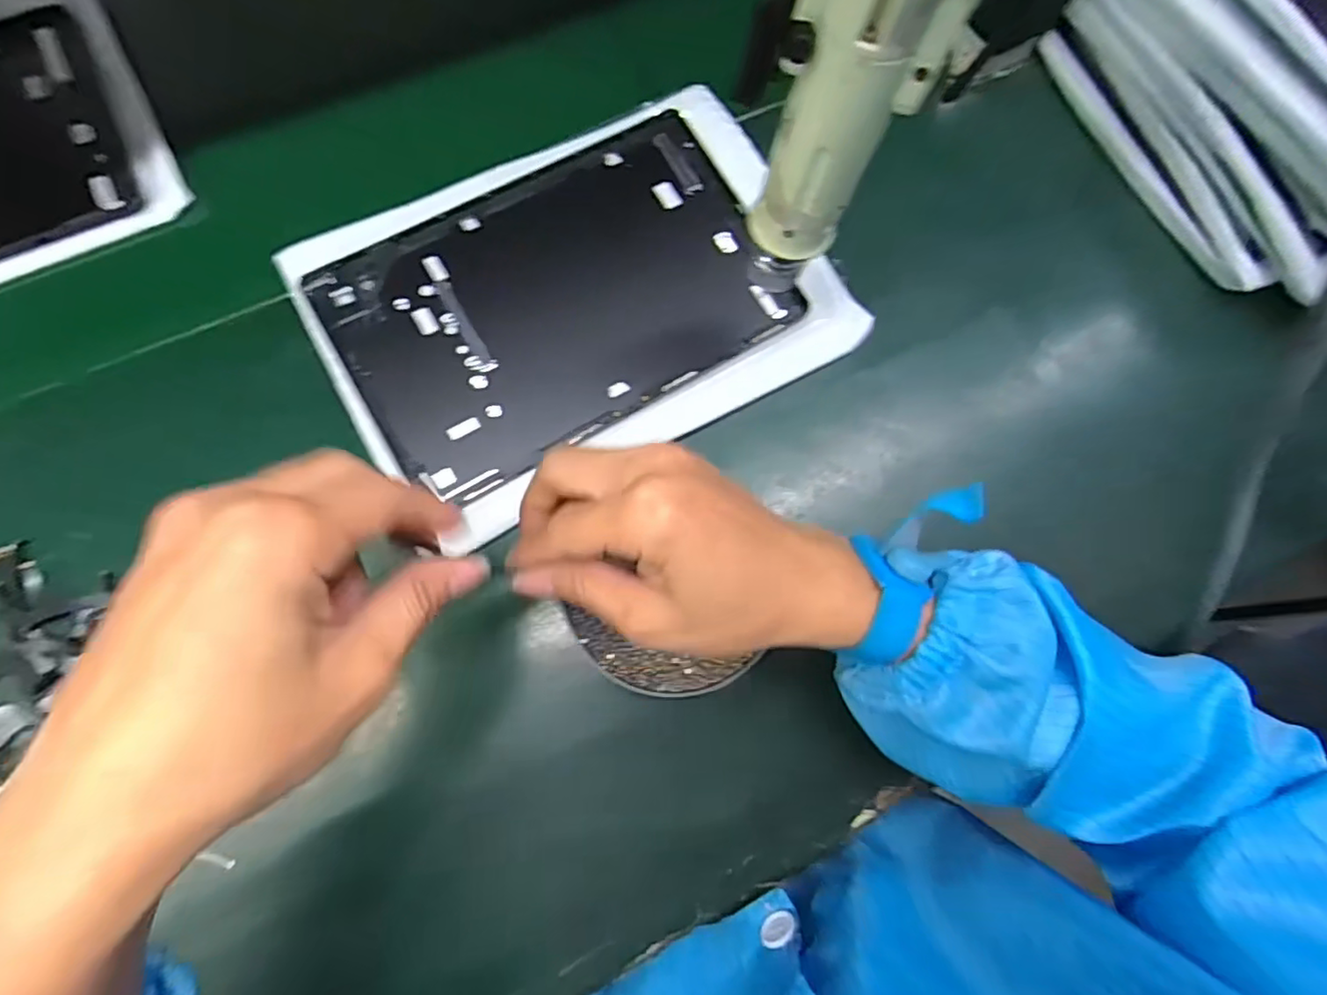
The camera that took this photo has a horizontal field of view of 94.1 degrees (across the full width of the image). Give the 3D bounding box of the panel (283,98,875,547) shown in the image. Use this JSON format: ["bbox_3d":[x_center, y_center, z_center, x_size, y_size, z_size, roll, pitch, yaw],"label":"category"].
[{"bbox_3d":[-0.044,-0.113,0.351,0.271,0.017,0.191,-29,79,-8],"label":"panel"}]

